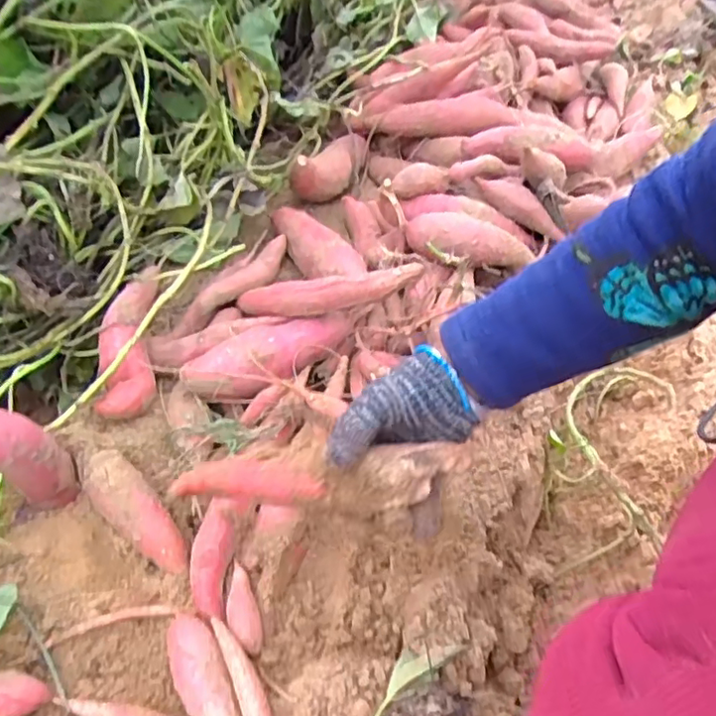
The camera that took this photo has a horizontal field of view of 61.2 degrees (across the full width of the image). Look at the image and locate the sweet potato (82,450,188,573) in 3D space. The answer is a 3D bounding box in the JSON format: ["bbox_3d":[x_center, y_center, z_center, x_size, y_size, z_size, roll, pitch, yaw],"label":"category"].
[{"bbox_3d":[-0.207,0.142,0.561,0.132,0.034,0.041,48,58,3],"label":"sweet potato"}]

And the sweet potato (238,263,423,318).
[{"bbox_3d":[-0.041,-0.068,0.655,0.232,0.035,0.035,-5,42,32],"label":"sweet potato"}]

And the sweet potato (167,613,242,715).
[{"bbox_3d":[-0.115,0.269,0.470,0.038,0.029,0.155,-20,54,-21],"label":"sweet potato"}]

